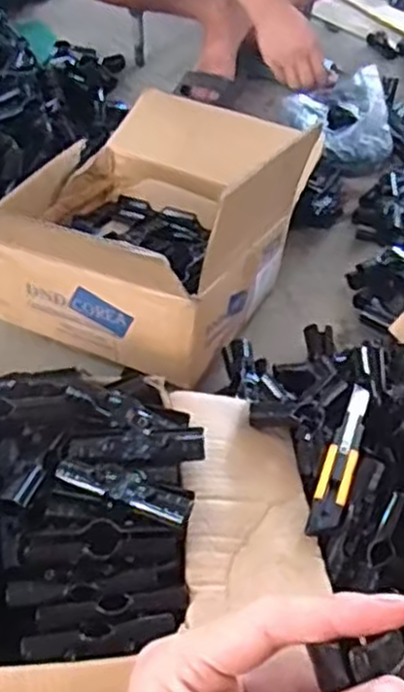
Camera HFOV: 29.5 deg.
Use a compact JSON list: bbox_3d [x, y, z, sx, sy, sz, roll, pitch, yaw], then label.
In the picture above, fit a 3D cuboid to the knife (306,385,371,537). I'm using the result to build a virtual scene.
[{"bbox_3d":[0.148,0.115,0.806,0.031,0.015,0.191,17,51,10],"label":"knife"}]

